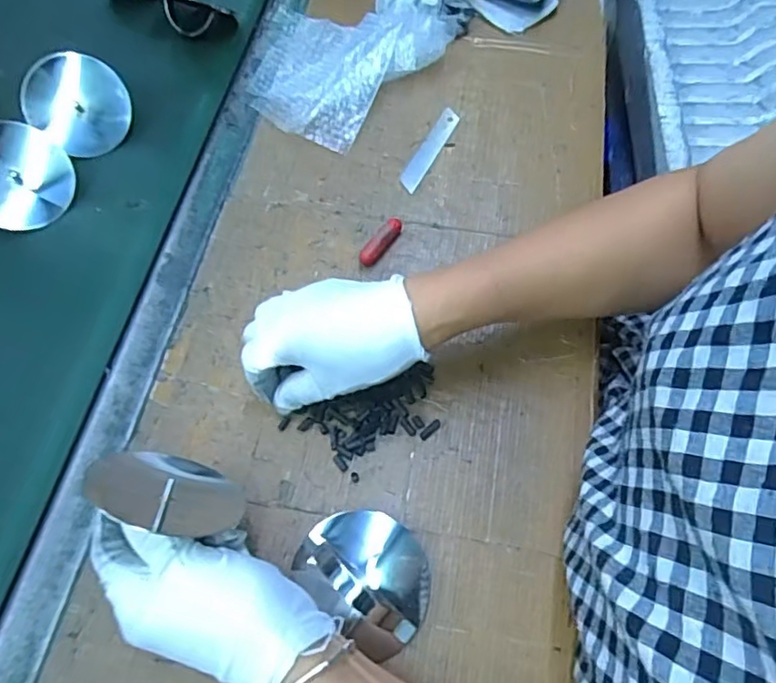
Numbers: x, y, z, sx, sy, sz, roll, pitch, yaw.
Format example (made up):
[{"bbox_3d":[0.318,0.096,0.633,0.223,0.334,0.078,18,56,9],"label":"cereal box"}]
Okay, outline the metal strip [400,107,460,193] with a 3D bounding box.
[{"bbox_3d":[0.038,-0.173,0.524,0.019,0.004,0.102,24,66,13],"label":"metal strip"}]

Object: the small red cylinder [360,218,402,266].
[{"bbox_3d":[-0.006,-0.082,0.474,0.016,0.012,0.047,29,67,15],"label":"small red cylinder"}]

